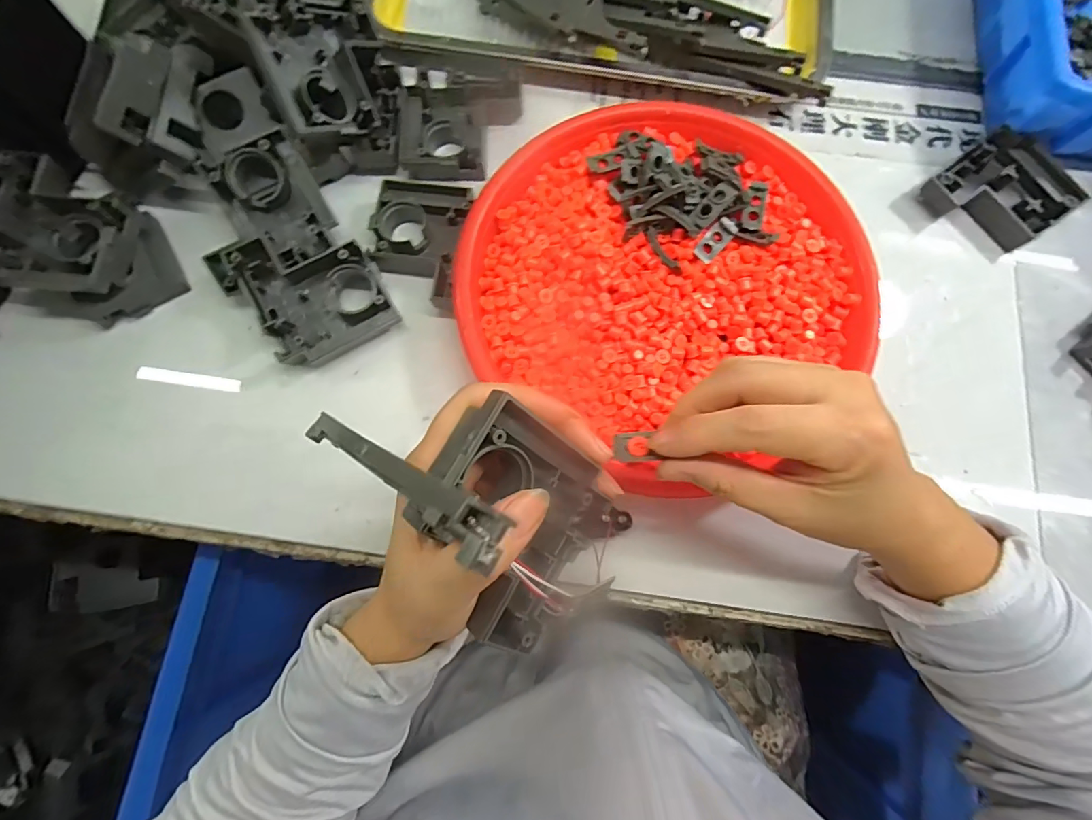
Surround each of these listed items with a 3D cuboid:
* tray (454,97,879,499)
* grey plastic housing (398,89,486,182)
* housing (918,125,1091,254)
[{"bbox_3d":[0.074,-0.088,0.300,0.231,0.036,0.242,0,78,0],"label":"tray"},{"bbox_3d":[-0.073,-0.197,0.332,0.058,0.020,0.073,-2,78,-1],"label":"grey plastic housing"},{"bbox_3d":[0.316,-0.150,0.326,0.080,0.020,0.074,-35,80,-7],"label":"housing"}]

